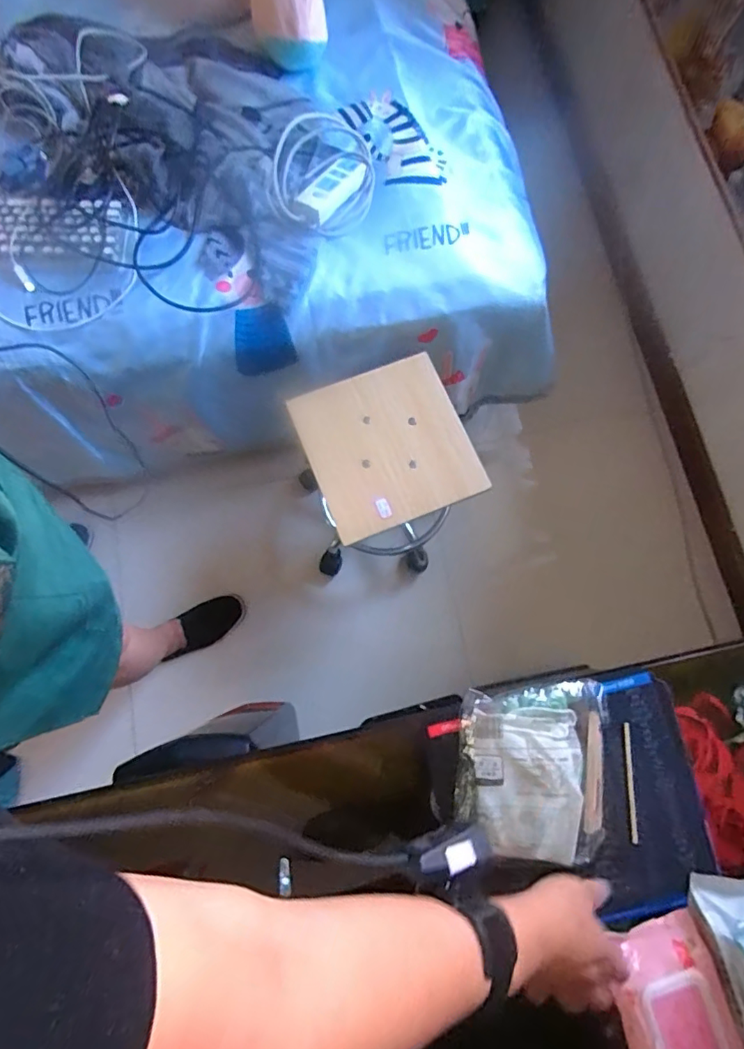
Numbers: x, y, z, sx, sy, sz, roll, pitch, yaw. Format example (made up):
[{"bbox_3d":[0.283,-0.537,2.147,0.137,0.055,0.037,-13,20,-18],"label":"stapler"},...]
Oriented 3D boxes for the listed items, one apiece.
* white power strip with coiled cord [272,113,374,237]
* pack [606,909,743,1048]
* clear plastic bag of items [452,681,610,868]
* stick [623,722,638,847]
[{"bbox_3d":[-0.084,-0.621,0.903,0.172,0.057,0.249,-6,76,-3],"label":"white power strip with coiled cord"},{"bbox_3d":[0.272,0.444,0.448,0.093,0.026,0.157,-13,77,-4],"label":"pack"},{"bbox_3d":[0.158,0.236,0.496,0.143,0.029,0.164,9,76,1],"label":"clear plastic bag of items"},{"bbox_3d":[0.261,0.260,0.517,0.007,0.005,0.110,3,76,0],"label":"stick"}]

